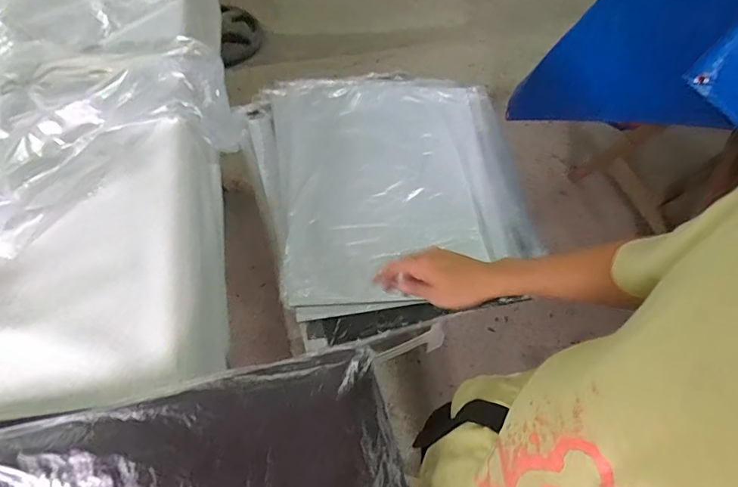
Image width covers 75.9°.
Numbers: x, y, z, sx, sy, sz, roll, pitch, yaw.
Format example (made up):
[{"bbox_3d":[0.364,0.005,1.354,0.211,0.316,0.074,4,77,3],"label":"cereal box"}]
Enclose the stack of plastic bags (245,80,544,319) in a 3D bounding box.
[{"bbox_3d":[0.037,-0.139,0.905,0.476,0.046,0.510,-13,61,-12],"label":"stack of plastic bags"}]

